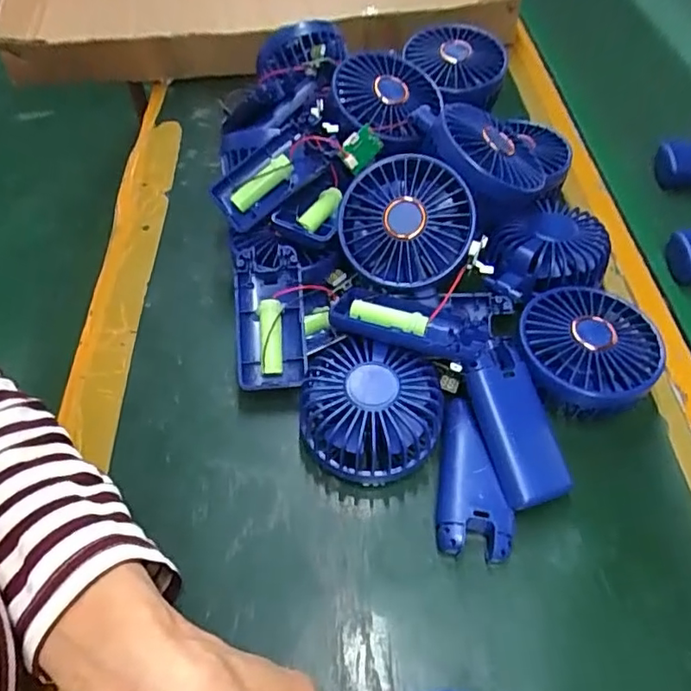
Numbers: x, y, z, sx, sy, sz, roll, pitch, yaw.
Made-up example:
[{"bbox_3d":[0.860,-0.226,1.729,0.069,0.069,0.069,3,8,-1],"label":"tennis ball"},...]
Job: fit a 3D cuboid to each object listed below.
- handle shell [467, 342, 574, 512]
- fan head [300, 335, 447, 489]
[{"bbox_3d":[0.098,0.044,0.324,0.043,0.025,0.094,-11,69,-6],"label":"handle shell"},{"bbox_3d":[0.014,0.039,0.334,0.083,0.047,0.080,1,55,1],"label":"fan head"}]

